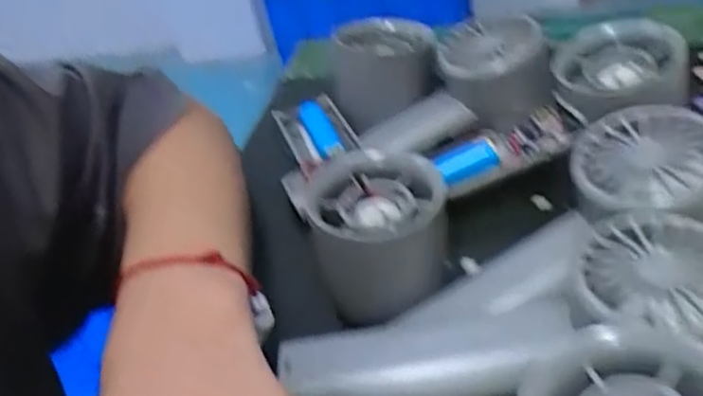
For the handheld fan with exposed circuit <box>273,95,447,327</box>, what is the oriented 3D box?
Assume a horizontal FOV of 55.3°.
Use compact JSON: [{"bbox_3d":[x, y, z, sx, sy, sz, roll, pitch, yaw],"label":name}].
[{"bbox_3d":[0.000,-0.006,0.322,0.058,0.049,0.170,-19,35,-7],"label":"handheld fan with exposed circuit"}]

